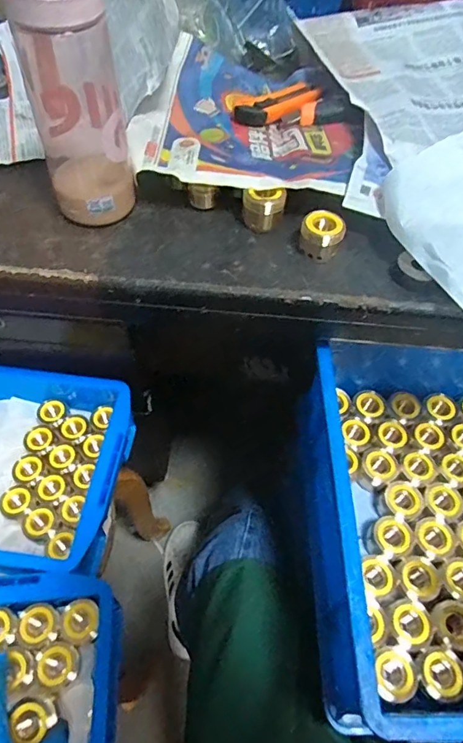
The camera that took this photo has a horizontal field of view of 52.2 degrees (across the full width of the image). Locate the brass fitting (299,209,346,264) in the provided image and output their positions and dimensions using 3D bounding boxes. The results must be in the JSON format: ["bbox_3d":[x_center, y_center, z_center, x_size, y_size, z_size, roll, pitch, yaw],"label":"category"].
[{"bbox_3d":[0.082,-0.126,0.435,0.037,0.030,0.034,1,55,-2],"label":"brass fitting"}]

